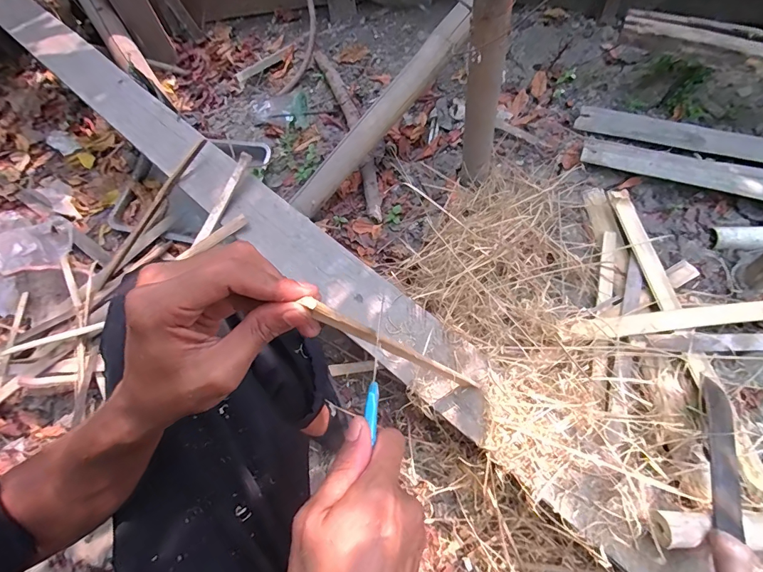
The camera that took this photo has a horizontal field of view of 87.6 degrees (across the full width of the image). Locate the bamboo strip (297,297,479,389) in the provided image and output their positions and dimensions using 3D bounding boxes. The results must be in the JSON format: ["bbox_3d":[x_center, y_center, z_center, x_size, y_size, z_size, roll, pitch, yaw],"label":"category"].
[{"bbox_3d":[0.040,0.070,0.366,0.013,0.376,0.010,-38,60,9],"label":"bamboo strip"}]

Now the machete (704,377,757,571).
[{"bbox_3d":[0.430,0.255,0.488,0.052,0.034,0.403,30,36,21],"label":"machete"}]

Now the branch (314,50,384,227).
[{"bbox_3d":[-0.080,-0.411,1.022,0.060,0.091,0.565,-16,58,-5],"label":"branch"}]

